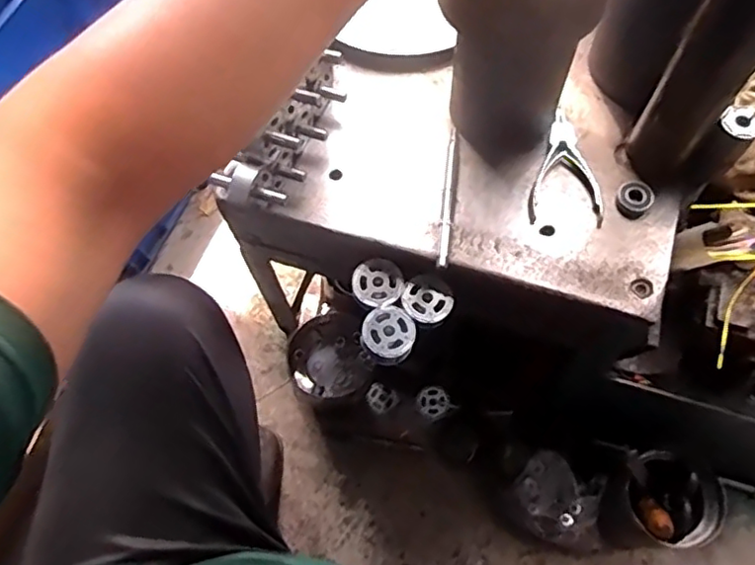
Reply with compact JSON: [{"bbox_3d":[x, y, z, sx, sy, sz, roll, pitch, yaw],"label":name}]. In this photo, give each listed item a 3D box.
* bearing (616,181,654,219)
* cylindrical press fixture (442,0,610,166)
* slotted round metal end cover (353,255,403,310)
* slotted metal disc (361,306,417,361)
[{"bbox_3d":[0.258,-0.084,0.618,0.034,0.018,0.032,-1,66,2],"label":"bearing"},{"bbox_3d":[0.132,-0.225,0.567,0.119,0.230,0.120,26,70,13],"label":"cylindrical press fixture"},{"bbox_3d":[0.001,0.000,0.633,0.051,0.006,0.053,-1,66,2],"label":"slotted round metal end cover"},{"bbox_3d":[0.012,0.049,0.616,0.050,0.011,0.050,-1,66,2],"label":"slotted metal disc"}]

